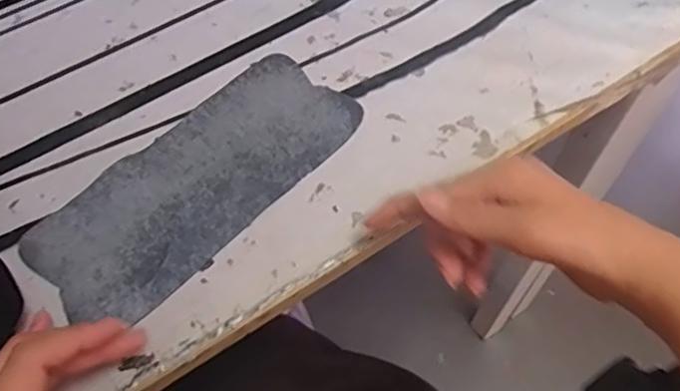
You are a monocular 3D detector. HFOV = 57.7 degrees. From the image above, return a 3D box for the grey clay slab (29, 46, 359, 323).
[{"bbox_3d":[-0.092,-0.011,0.411,0.097,0.004,0.222,39,68,21],"label":"grey clay slab"}]

